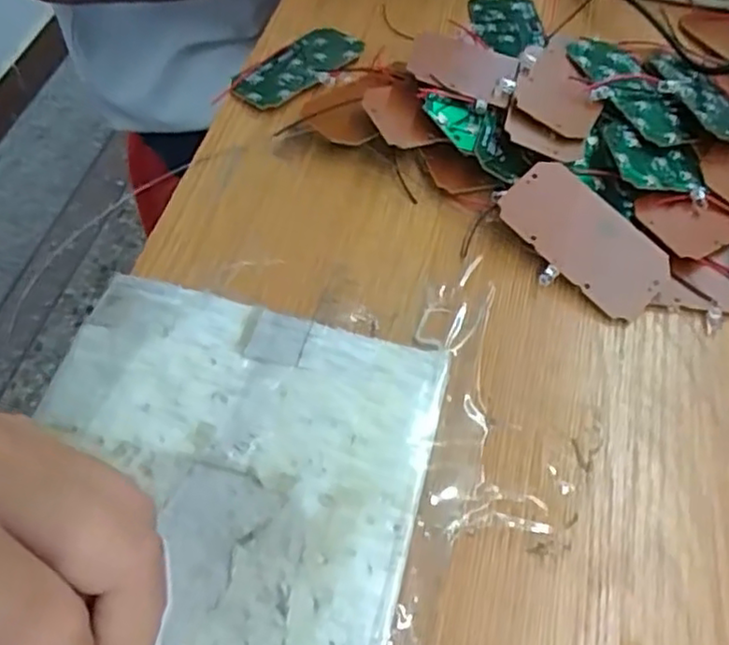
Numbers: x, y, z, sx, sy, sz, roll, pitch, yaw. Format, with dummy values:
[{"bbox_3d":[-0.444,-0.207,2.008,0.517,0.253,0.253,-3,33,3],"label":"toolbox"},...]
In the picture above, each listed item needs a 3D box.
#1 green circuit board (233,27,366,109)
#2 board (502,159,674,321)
[{"bbox_3d":[-0.034,-0.136,0.343,0.072,0.008,0.035,-38,67,-23],"label":"green circuit board"},{"bbox_3d":[0.093,-0.036,0.279,0.038,0.005,0.073,-40,75,-8],"label":"board"}]

